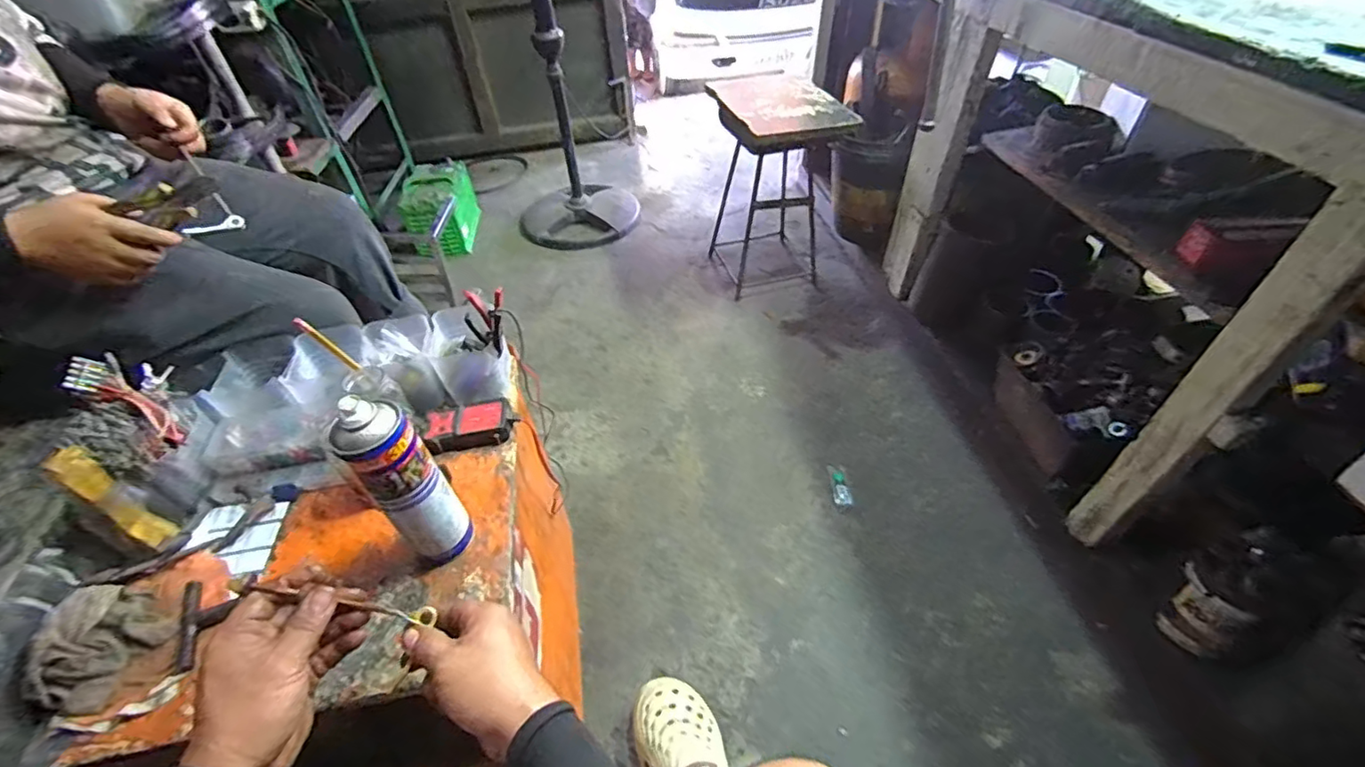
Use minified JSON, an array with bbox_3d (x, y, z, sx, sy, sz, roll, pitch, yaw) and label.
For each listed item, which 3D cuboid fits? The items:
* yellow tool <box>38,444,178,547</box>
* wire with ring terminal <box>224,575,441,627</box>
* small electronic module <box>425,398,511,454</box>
[{"bbox_3d":[-0.598,0.124,0.606,0.021,0.153,0.032,18,50,20],"label":"yellow tool"},{"bbox_3d":[-0.283,0.176,0.468,0.157,0.018,0.012,15,46,-10],"label":"wire with ring terminal"},{"bbox_3d":[-0.278,0.054,0.751,0.103,0.026,0.067,-14,47,-10],"label":"small electronic module"}]

